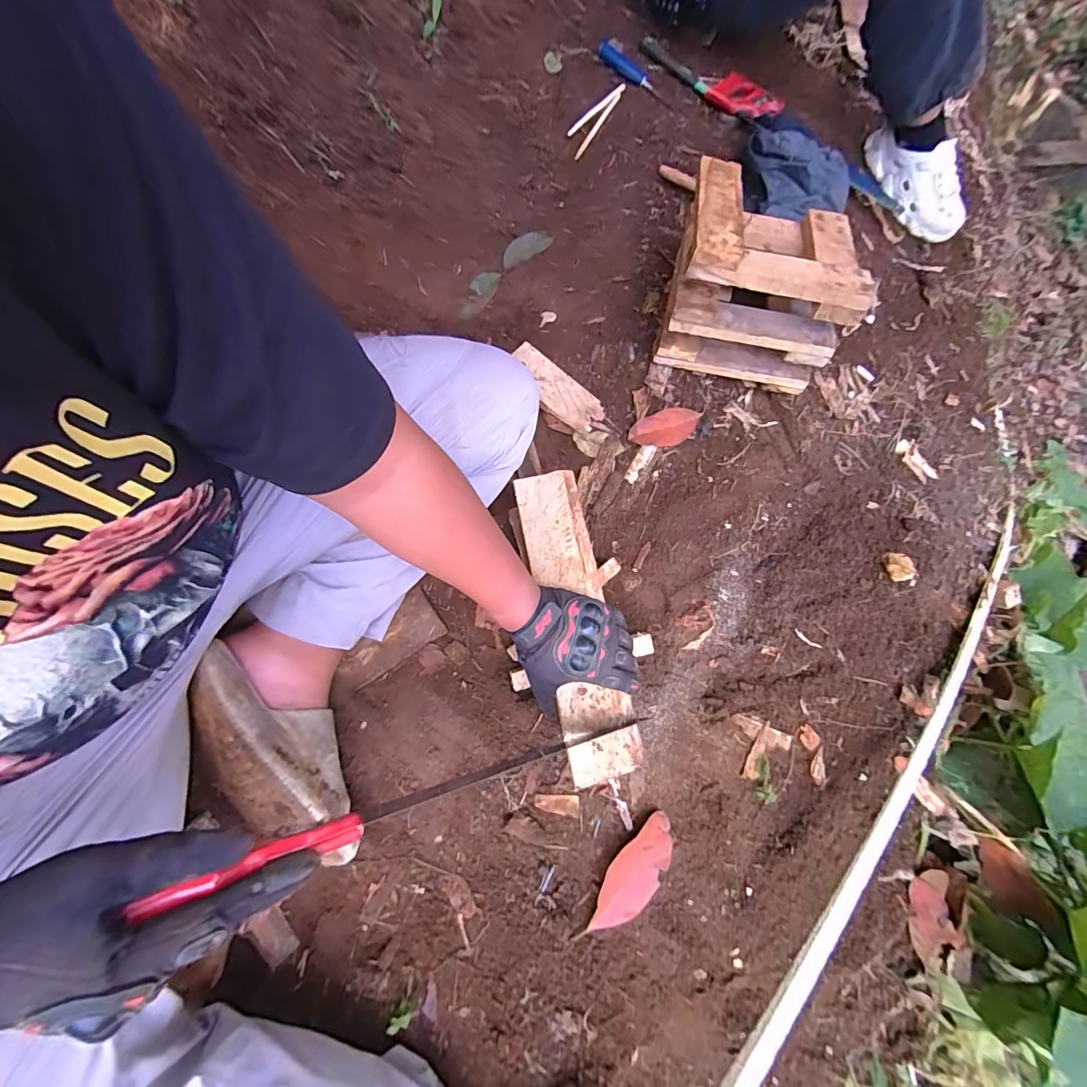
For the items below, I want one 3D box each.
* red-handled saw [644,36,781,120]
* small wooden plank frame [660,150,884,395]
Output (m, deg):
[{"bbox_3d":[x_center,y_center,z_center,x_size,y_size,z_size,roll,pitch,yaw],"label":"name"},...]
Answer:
[{"bbox_3d":[0.345,-0.974,0.964,0.339,0.028,0.066,36,77,12],"label":"red-handled saw"},{"bbox_3d":[0.330,-0.410,0.697,0.245,0.195,0.252,12,74,5],"label":"small wooden plank frame"}]

